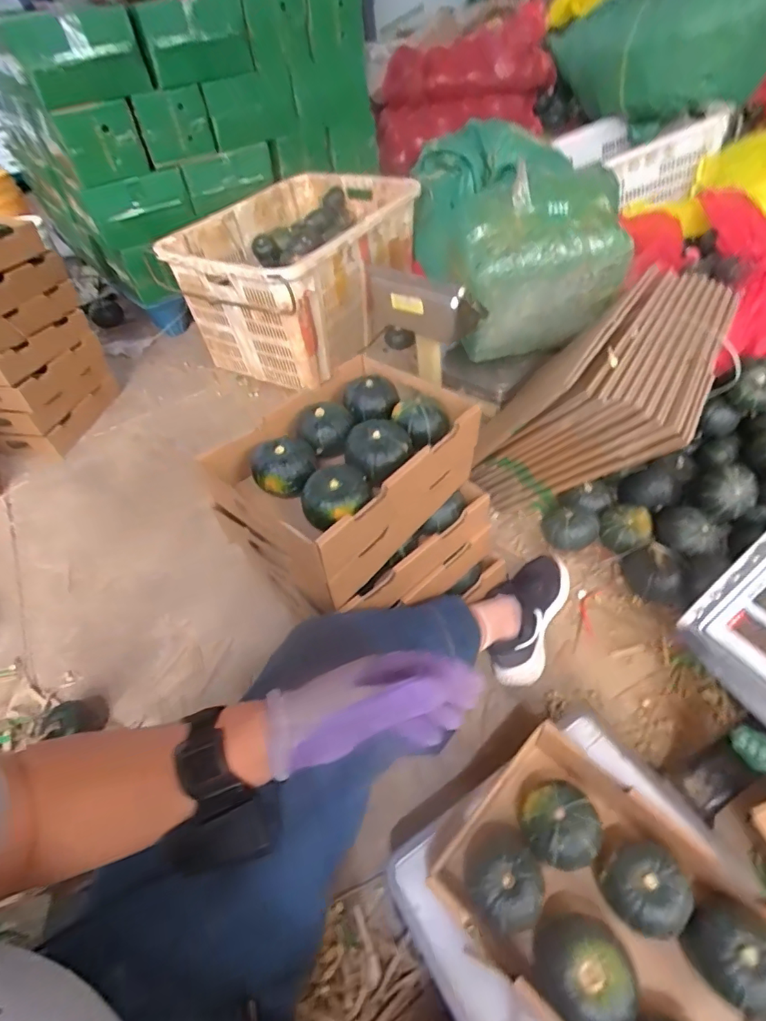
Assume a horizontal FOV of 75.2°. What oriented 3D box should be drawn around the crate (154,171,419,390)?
[{"bbox_3d":[-0.199,-0.716,1.476,0.452,0.325,0.750,18,52,22],"label":"crate"}]

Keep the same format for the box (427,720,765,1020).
[{"bbox_3d":[0.232,0.412,0.502,0.213,0.073,0.301,-39,54,-26],"label":"box"}]

